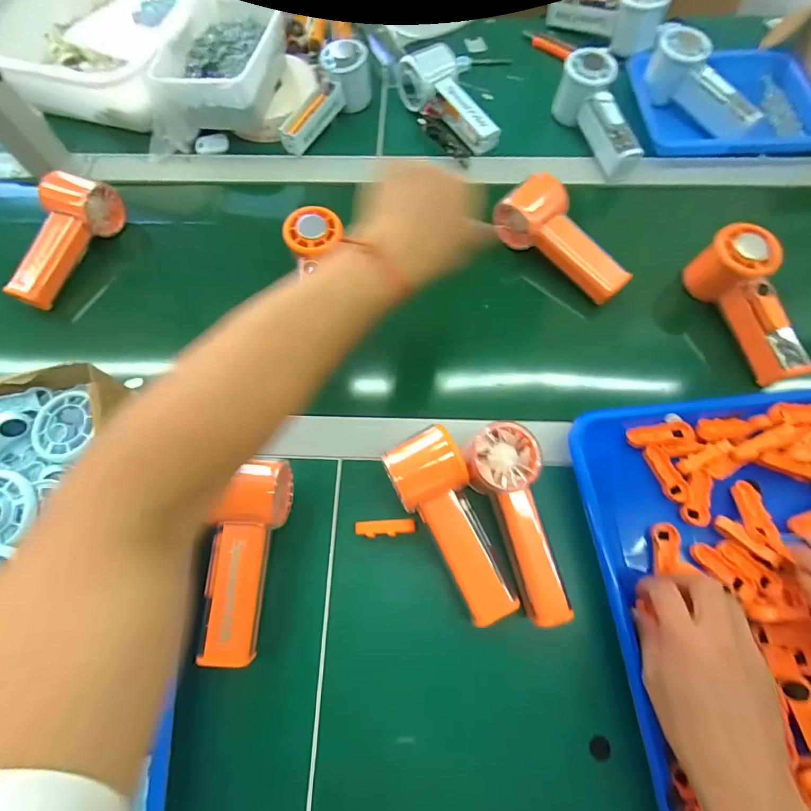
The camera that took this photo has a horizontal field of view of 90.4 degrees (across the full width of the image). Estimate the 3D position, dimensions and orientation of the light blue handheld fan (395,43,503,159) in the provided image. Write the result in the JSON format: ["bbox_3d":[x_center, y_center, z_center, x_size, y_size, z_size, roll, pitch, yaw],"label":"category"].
[{"bbox_3d":[0.057,-0.375,0.501,0.062,0.051,0.152,-43,88,-15],"label":"light blue handheld fan"}]

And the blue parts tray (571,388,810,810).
[{"bbox_3d":[0.284,0.159,0.318,0.249,0.035,0.339,-5,70,-3],"label":"blue parts tray"}]

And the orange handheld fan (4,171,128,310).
[{"bbox_3d":[-0.370,-0.178,0.429,0.051,0.051,0.147,18,70,5],"label":"orange handheld fan"}]

